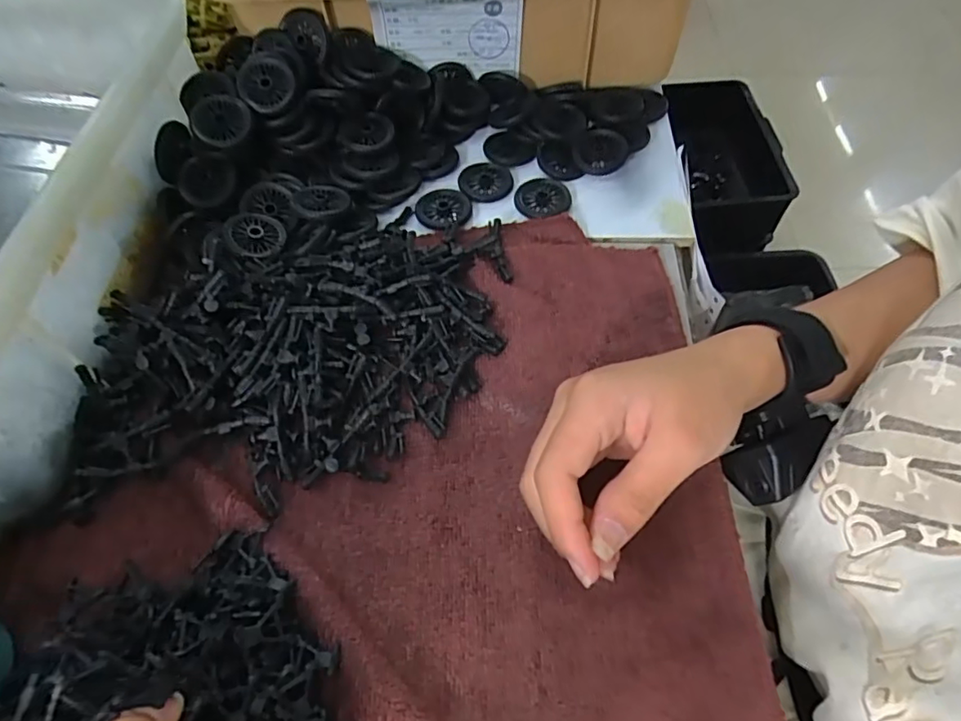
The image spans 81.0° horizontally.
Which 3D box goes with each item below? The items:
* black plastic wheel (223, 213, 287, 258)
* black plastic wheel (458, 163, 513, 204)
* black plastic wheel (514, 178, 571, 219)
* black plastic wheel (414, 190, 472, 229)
[{"bbox_3d":[-0.142,-0.079,0.357,0.034,0.008,0.036,-15,58,-8],"label":"black plastic wheel"},{"bbox_3d":[0.003,-0.127,0.402,0.037,0.005,0.039,-1,57,1],"label":"black plastic wheel"},{"bbox_3d":[0.042,-0.113,0.388,0.036,0.006,0.040,-8,57,-3],"label":"black plastic wheel"},{"bbox_3d":[-0.027,-0.105,0.389,0.036,0.008,0.040,-29,61,-16],"label":"black plastic wheel"}]

